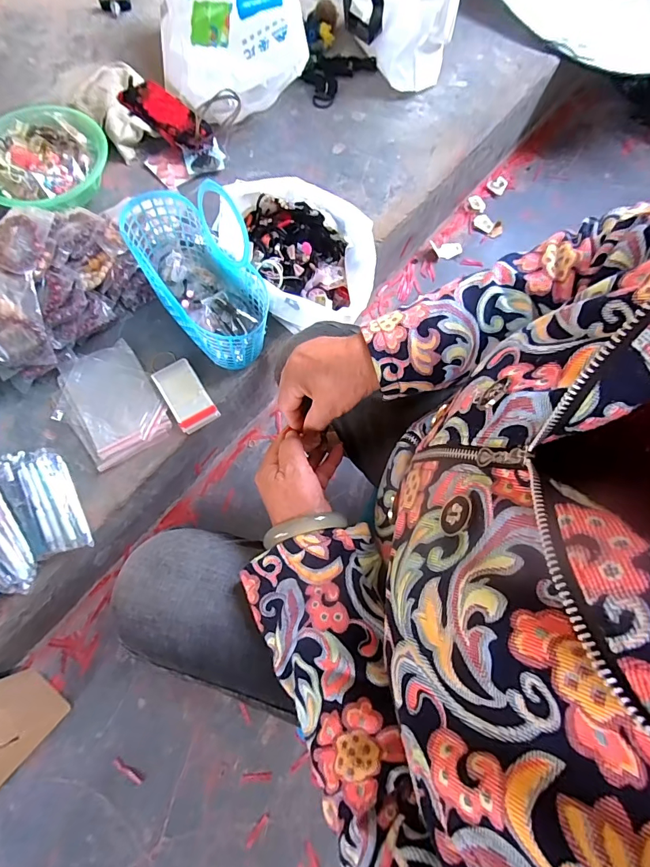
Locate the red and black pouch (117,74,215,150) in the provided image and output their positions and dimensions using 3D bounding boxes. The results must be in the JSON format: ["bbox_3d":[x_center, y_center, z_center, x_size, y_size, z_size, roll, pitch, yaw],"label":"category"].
[{"bbox_3d":[-0.319,-0.648,0.853,0.201,0.044,0.098,34,75,8],"label":"red and black pouch"}]

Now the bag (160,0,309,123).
[{"bbox_3d":[-0.197,-0.822,0.860,0.285,0.138,0.333,-7,73,-4],"label":"bag"}]

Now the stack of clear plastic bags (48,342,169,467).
[{"bbox_3d":[-0.358,-0.051,0.691,0.151,0.012,0.200,-38,78,-12],"label":"stack of clear plastic bags"}]

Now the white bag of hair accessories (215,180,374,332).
[{"bbox_3d":[-0.038,-0.299,0.711,0.240,0.144,0.246,9,73,1],"label":"white bag of hair accessories"}]

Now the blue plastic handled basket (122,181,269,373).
[{"bbox_3d":[-0.196,-0.252,0.654,0.161,0.201,0.266,-24,75,-9],"label":"blue plastic handled basket"}]

